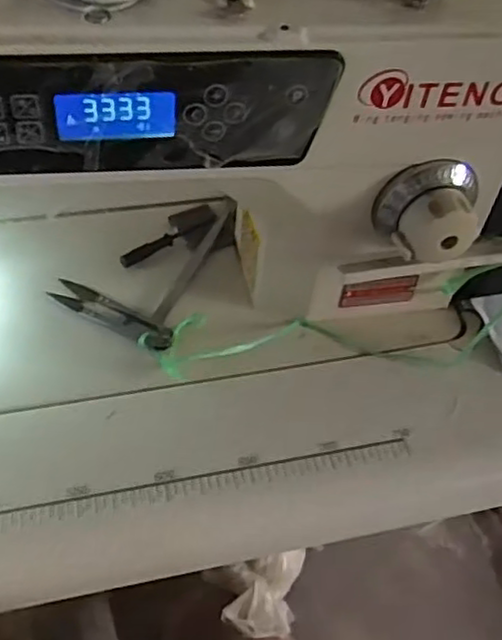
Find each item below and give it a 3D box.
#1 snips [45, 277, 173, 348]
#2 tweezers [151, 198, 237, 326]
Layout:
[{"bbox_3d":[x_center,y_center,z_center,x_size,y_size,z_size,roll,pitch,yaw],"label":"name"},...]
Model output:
[{"bbox_3d":[-0.096,-0.004,0.478,0.098,0.008,0.021,26,52,16],"label":"snips"},{"bbox_3d":[-0.040,-0.047,0.518,0.012,0.012,0.135,20,50,11],"label":"tweezers"}]

